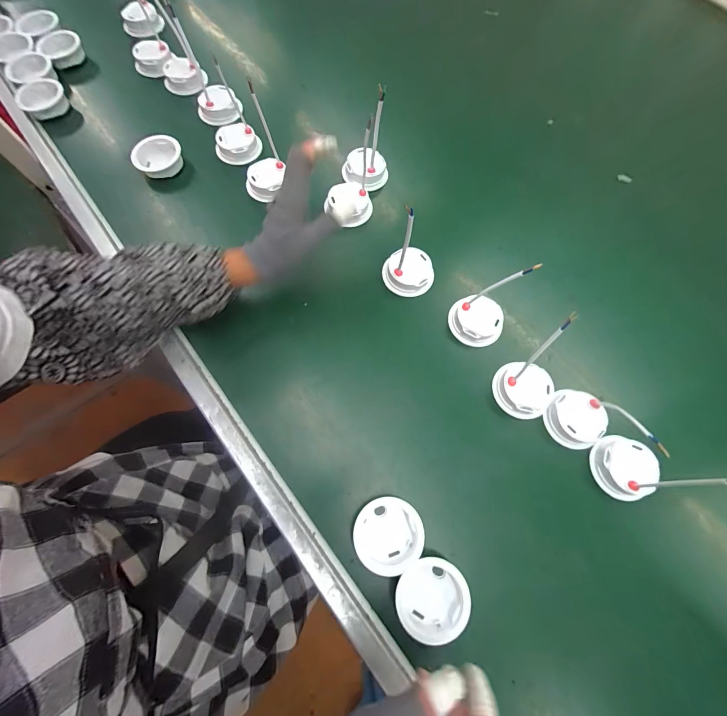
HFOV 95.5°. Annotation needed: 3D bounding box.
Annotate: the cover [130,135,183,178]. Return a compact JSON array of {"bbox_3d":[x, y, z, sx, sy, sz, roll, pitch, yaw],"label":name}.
[{"bbox_3d":[-0.322,-0.316,0.522,0.070,0.028,0.069,1,72,-2],"label":"cover"}]

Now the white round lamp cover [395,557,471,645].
[{"bbox_3d":[0.070,0.244,0.337,0.072,0.022,0.068,1,72,-2],"label":"white round lamp cover"}]

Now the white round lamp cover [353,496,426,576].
[{"bbox_3d":[0.026,0.189,0.355,0.070,0.018,0.071,1,72,-2],"label":"white round lamp cover"}]

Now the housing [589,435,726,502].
[{"bbox_3d":[0.310,0.113,0.338,0.062,0.134,0.070,2,72,-1],"label":"housing"}]

